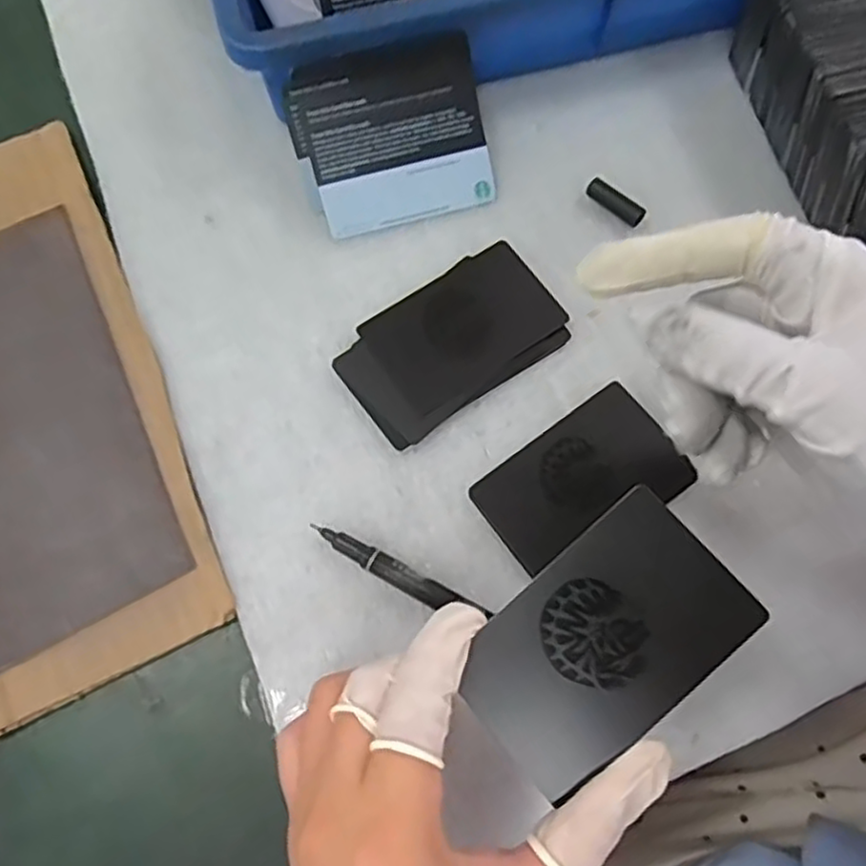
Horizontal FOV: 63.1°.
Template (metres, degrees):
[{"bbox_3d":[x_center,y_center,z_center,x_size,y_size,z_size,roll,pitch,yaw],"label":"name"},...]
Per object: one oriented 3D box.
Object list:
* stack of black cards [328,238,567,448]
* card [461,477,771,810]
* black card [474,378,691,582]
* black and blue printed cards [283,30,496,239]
[{"bbox_3d":[0.009,-0.043,0.324,0.102,0.011,0.060,-35,74,-11],"label":"stack of black cards"},{"bbox_3d":[0.051,0.063,0.214,0.084,0.004,0.054,-42,79,-1],"label":"card"},{"bbox_3d":[0.063,0.021,0.302,0.082,0.005,0.052,-34,78,-4],"label":"black card"},{"bbox_3d":[-0.019,-0.141,0.340,0.089,0.004,0.079,-16,106,-5],"label":"black and blue printed cards"}]

